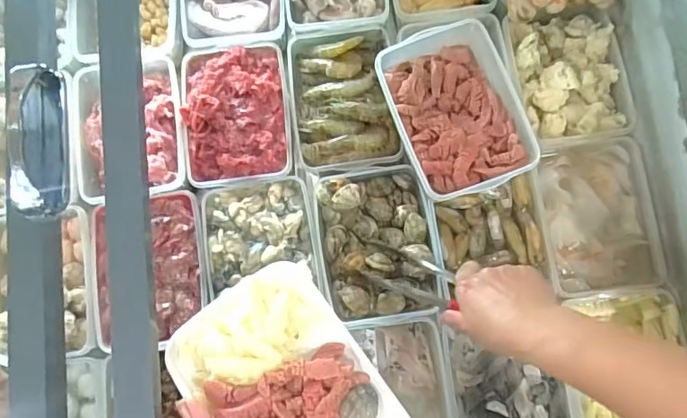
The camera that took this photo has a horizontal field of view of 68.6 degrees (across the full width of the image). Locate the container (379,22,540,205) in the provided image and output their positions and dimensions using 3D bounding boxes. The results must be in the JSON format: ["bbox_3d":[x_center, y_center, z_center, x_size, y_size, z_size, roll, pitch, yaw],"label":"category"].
[{"bbox_3d":[0.119,-0.107,0.571,0.132,0.068,0.192,-20,78,-1],"label":"container"}]

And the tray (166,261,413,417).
[{"bbox_3d":[-0.035,0.153,0.387,0.131,0.042,0.209,-36,83,-5],"label":"tray"}]

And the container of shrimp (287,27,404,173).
[{"bbox_3d":[-0.002,-0.134,0.620,0.125,0.048,0.174,-6,78,2],"label":"container of shrimp"}]

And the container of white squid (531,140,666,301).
[{"bbox_3d":[0.290,0.007,0.591,0.122,0.039,0.175,-7,78,1],"label":"container of white squid"}]

